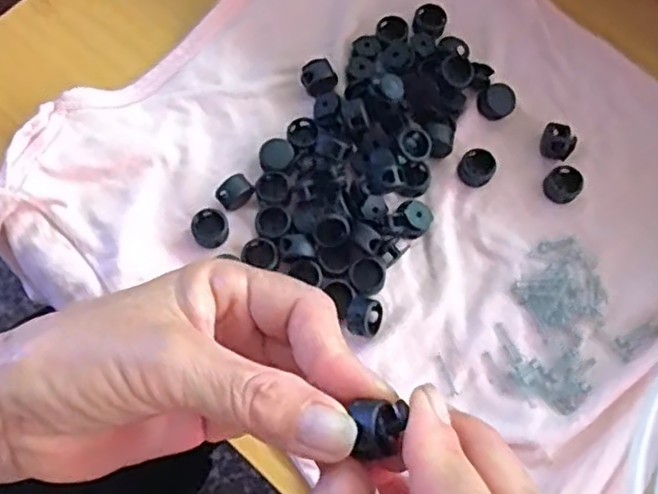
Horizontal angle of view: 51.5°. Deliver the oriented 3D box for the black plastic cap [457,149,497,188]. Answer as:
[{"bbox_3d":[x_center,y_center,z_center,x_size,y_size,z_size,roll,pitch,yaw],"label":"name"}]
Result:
[{"bbox_3d":[0.072,-0.039,0.333,0.017,0.007,0.018,1,69,-2],"label":"black plastic cap"}]

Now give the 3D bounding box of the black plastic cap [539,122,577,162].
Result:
[{"bbox_3d":[0.112,-0.052,0.335,0.016,0.009,0.016,1,69,-2],"label":"black plastic cap"}]

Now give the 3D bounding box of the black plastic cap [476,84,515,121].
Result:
[{"bbox_3d":[0.084,-0.073,0.342,0.018,0.009,0.016,-22,72,-10],"label":"black plastic cap"}]

